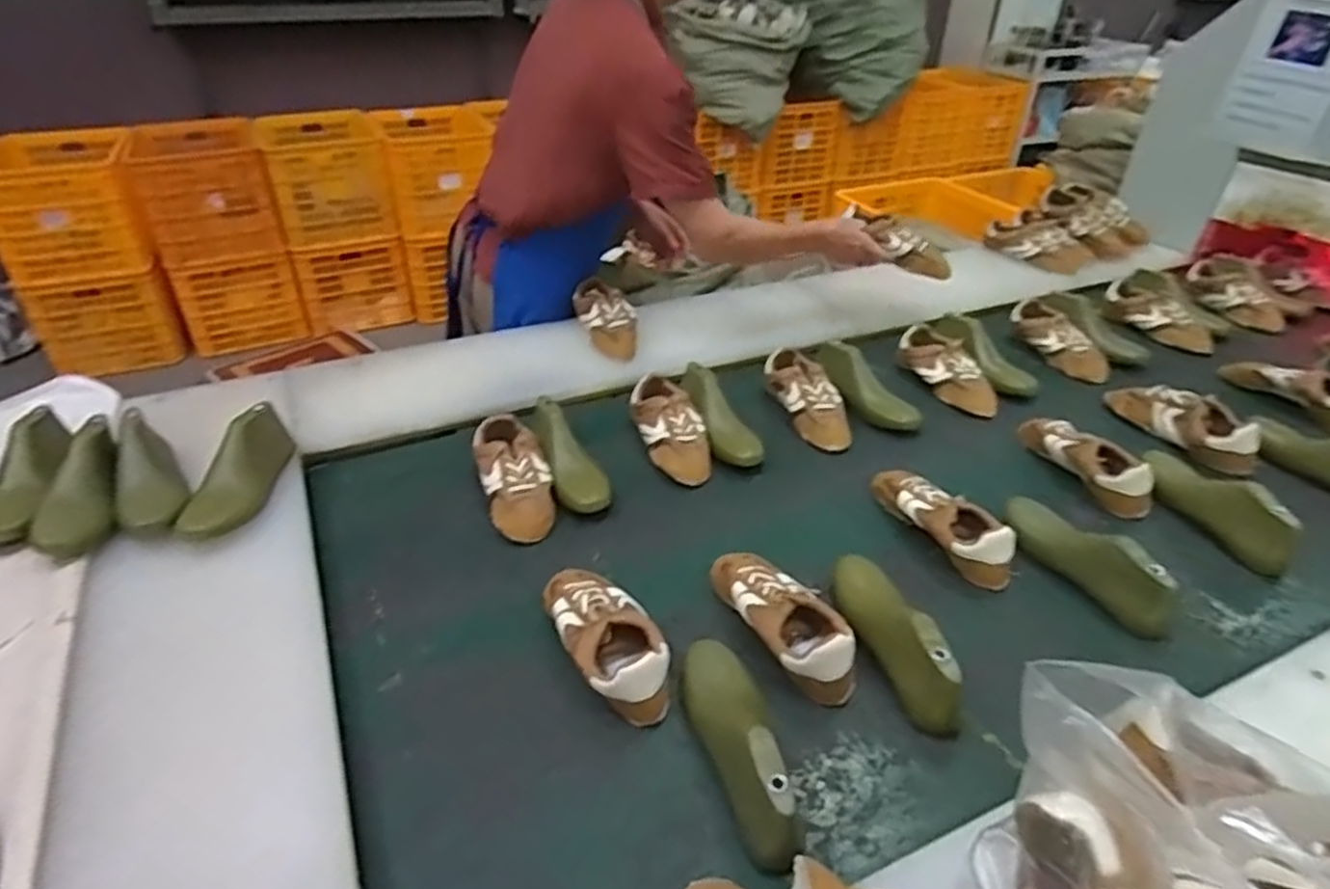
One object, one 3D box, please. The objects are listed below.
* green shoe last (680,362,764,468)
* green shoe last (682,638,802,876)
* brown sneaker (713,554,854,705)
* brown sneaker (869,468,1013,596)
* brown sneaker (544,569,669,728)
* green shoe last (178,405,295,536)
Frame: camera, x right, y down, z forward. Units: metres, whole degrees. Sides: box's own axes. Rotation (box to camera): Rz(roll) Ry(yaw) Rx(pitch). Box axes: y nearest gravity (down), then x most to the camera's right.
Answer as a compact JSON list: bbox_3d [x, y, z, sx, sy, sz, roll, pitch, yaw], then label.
[{"bbox_3d":[0.081,-0.046,1.189,0.071,0.077,0.220,-12,38,-18],"label":"green shoe last"},{"bbox_3d":[0.068,0.272,0.716,0.067,0.085,0.236,-5,36,-8],"label":"green shoe last"},{"bbox_3d":[0.129,0.190,0.861,0.086,0.062,0.219,-14,38,-19],"label":"brown sneaker"},{"bbox_3d":[0.356,0.097,1.000,0.075,0.063,0.225,-21,41,-27],"label":"brown sneaker"},{"bbox_3d":[-0.067,0.202,0.834,0.100,0.063,0.218,-16,39,-22],"label":"brown sneaker"},{"bbox_3d":[-0.551,0.036,0.970,0.070,0.084,0.201,1,36,0],"label":"green shoe last"}]

